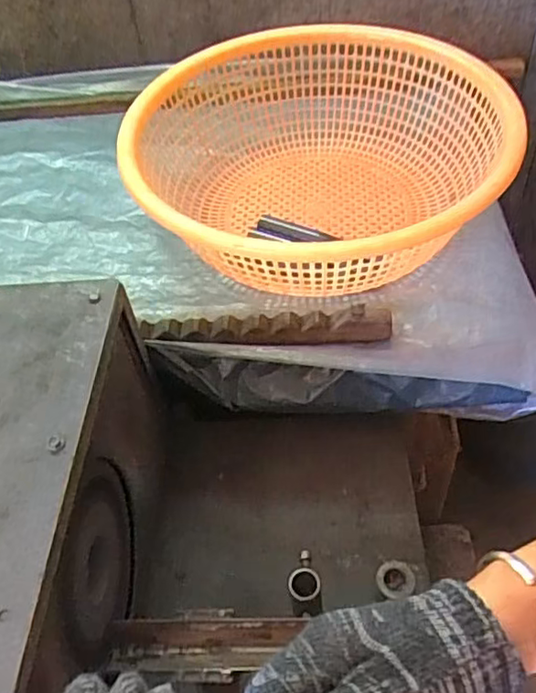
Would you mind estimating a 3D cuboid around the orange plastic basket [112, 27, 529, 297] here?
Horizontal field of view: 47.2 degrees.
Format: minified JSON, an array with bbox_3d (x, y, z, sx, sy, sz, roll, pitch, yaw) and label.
[{"bbox_3d":[0.056,-0.199,0.689,0.399,0.138,0.409,12,51,16],"label":"orange plastic basket"}]

